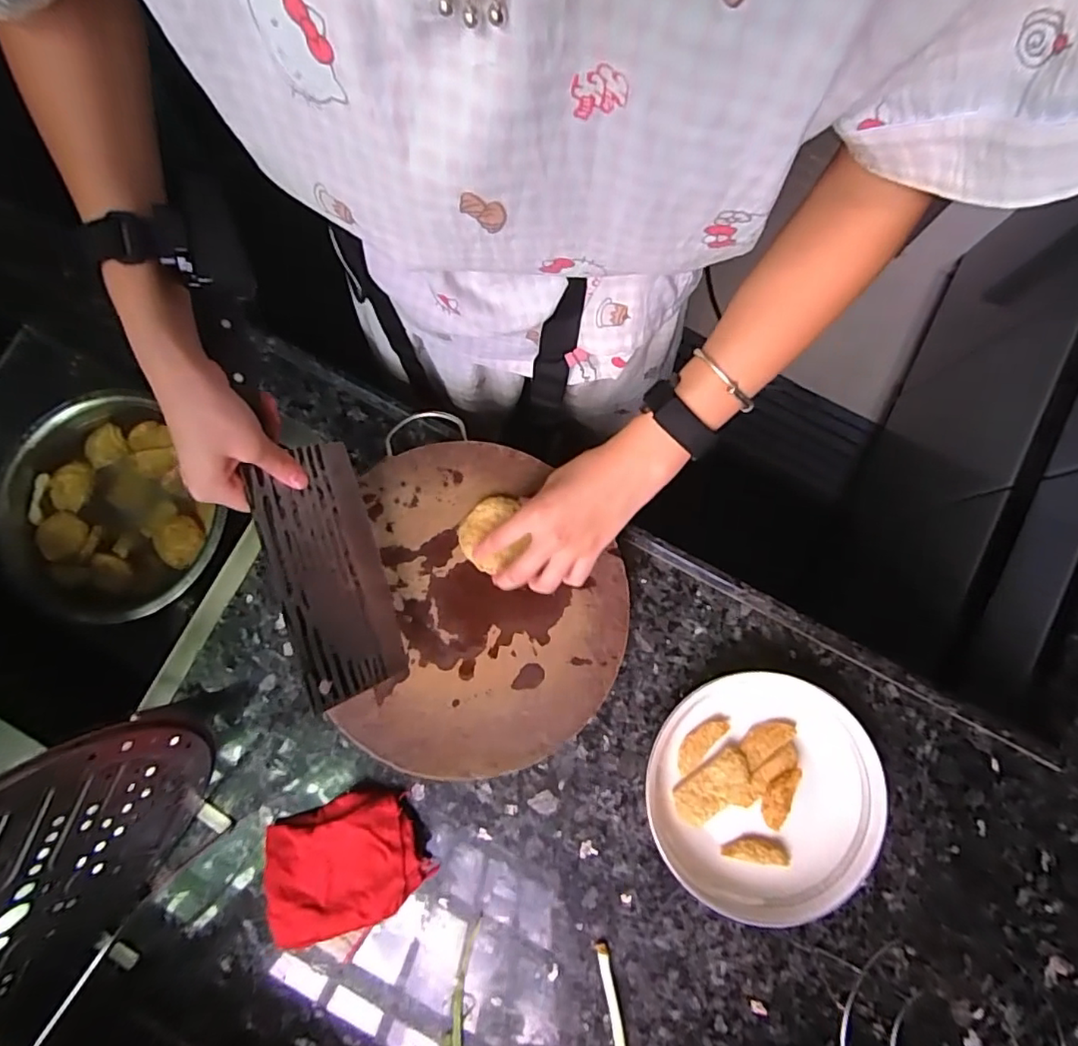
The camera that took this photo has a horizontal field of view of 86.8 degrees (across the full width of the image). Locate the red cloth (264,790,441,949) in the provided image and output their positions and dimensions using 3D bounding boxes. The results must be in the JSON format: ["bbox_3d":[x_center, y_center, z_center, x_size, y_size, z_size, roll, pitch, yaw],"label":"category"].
[{"bbox_3d":[-0.171,0.297,0.496,0.130,0.036,0.104,-22,81,-4],"label":"red cloth"}]

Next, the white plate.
[{"bbox_3d":[0.197,0.236,0.503,0.198,0.040,0.192,0,80,0],"label":"white plate"}]

